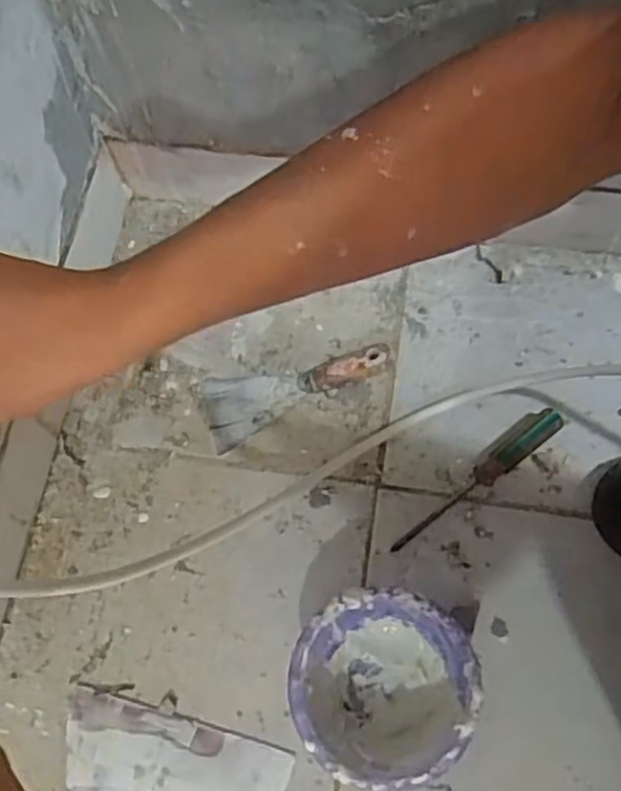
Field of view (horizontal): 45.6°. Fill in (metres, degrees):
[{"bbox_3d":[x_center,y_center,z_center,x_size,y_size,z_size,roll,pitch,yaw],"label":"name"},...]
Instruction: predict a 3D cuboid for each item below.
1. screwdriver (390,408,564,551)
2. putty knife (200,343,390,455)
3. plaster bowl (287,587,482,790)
[{"bbox_3d":[0.137,0.068,0.609,0.175,0.024,0.027,-37,70,-14],"label":"screwdriver"},{"bbox_3d":[-0.014,-0.011,0.651,0.165,0.029,0.065,-17,67,-6],"label":"putty knife"},{"bbox_3d":[0.051,0.210,0.533,0.127,0.059,0.123,-1,66,1],"label":"plaster bowl"}]

